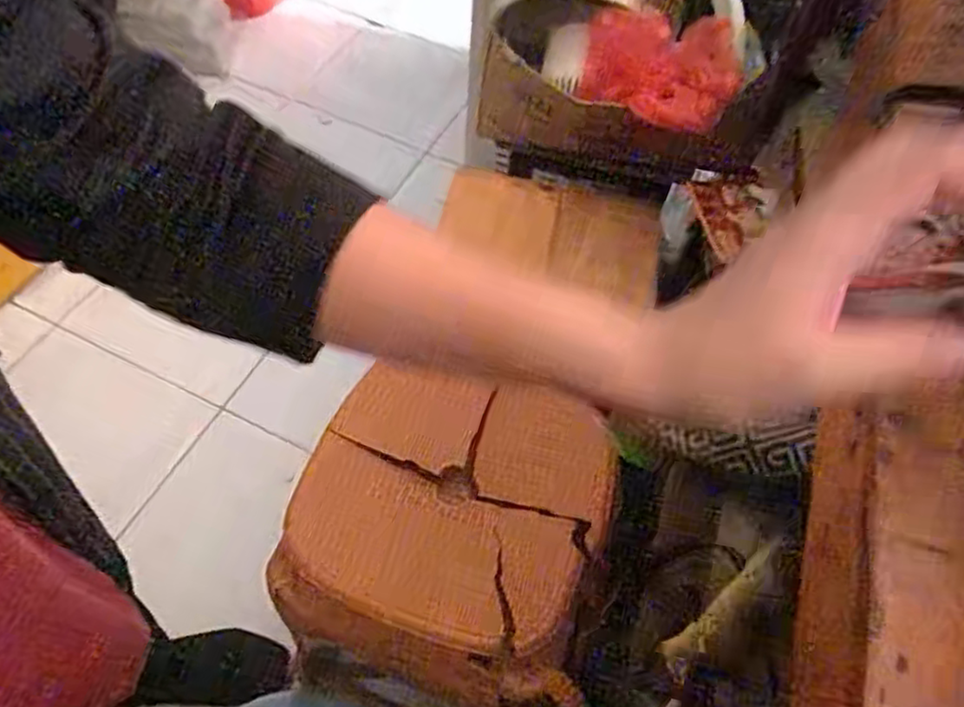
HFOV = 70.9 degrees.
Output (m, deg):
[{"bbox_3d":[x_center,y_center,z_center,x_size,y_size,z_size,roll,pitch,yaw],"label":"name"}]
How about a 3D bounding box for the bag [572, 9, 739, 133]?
[{"bbox_3d":[0.210,-0.332,0.804,0.181,0.119,0.064,17,59,7],"label":"bag"}]

